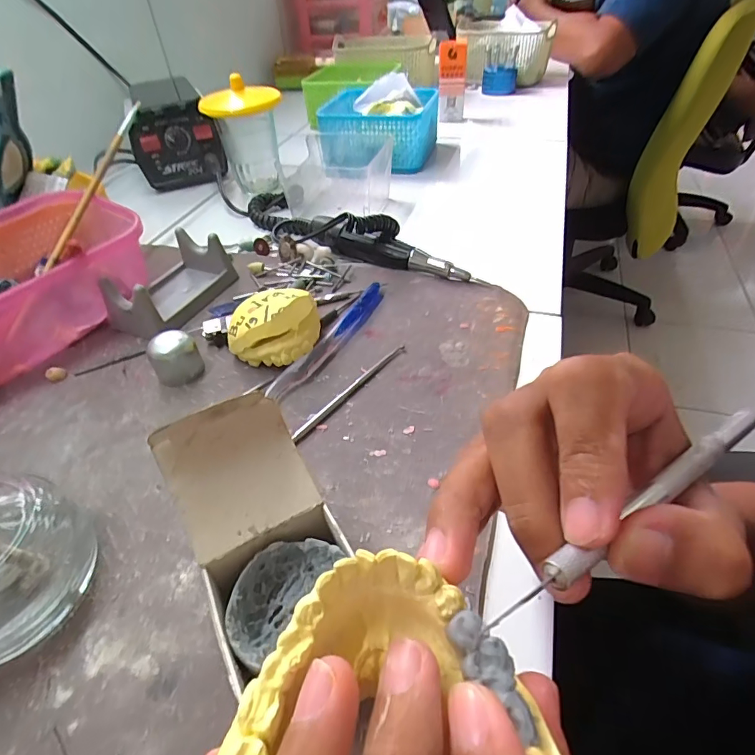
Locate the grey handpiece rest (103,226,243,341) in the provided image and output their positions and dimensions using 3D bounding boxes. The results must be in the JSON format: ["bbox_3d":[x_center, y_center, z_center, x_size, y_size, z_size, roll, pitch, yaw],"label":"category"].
[{"bbox_3d":[-0.167,-0.078,0.370,0.053,0.038,0.097,17,48,21],"label":"grey handpiece rest"}]

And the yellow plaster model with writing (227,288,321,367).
[{"bbox_3d":[-0.070,-0.035,0.316,0.059,0.039,0.053,5,45,10],"label":"yellow plaster model with writing"}]

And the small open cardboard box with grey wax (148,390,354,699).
[{"bbox_3d":[-0.046,0.064,0.189,0.052,0.071,0.086,-23,47,-18],"label":"small open cardboard box with grey wax"}]

